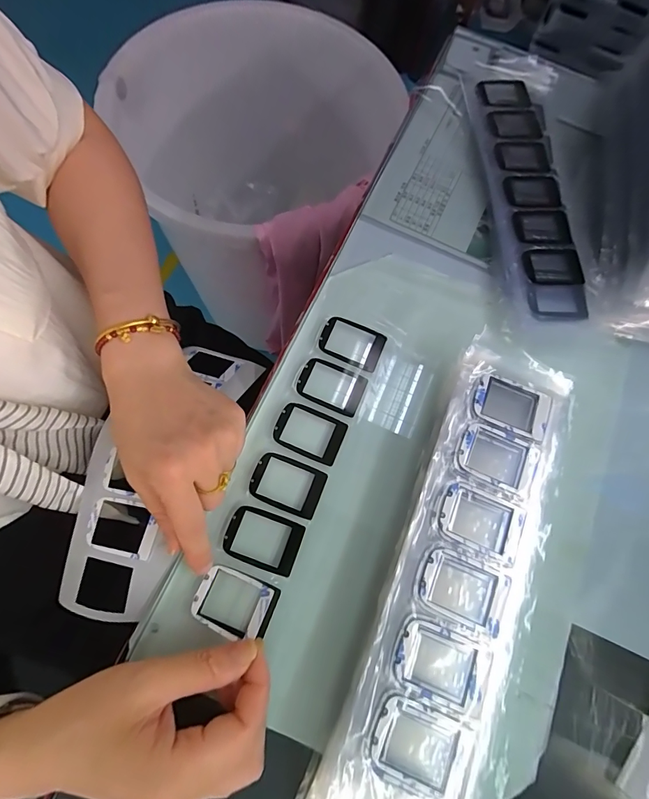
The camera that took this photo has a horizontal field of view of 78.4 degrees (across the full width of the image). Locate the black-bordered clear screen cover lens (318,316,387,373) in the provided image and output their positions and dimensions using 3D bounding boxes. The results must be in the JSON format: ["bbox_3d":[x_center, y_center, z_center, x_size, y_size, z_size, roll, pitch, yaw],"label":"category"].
[{"bbox_3d":[0.022,-0.047,0.327,0.051,0.004,0.036,21,73,1],"label":"black-bordered clear screen cover lens"}]

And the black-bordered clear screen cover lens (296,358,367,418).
[{"bbox_3d":[0.005,-0.011,0.316,0.050,0.004,0.035,24,73,0],"label":"black-bordered clear screen cover lens"}]

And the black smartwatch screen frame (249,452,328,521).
[{"bbox_3d":[-0.027,0.062,0.290,0.051,0.004,0.035,22,73,-1],"label":"black smartwatch screen frame"}]

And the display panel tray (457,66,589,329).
[{"bbox_3d":[0.193,-0.207,0.380,0.081,0.013,0.286,-2,74,-6],"label":"display panel tray"}]

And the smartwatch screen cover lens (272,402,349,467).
[{"bbox_3d":[-0.011,0.025,0.303,0.050,0.006,0.036,22,73,2],"label":"smartwatch screen cover lens"}]

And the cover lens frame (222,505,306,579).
[{"bbox_3d":[-0.043,0.098,0.277,0.051,0.004,0.036,19,71,1],"label":"cover lens frame"}]

